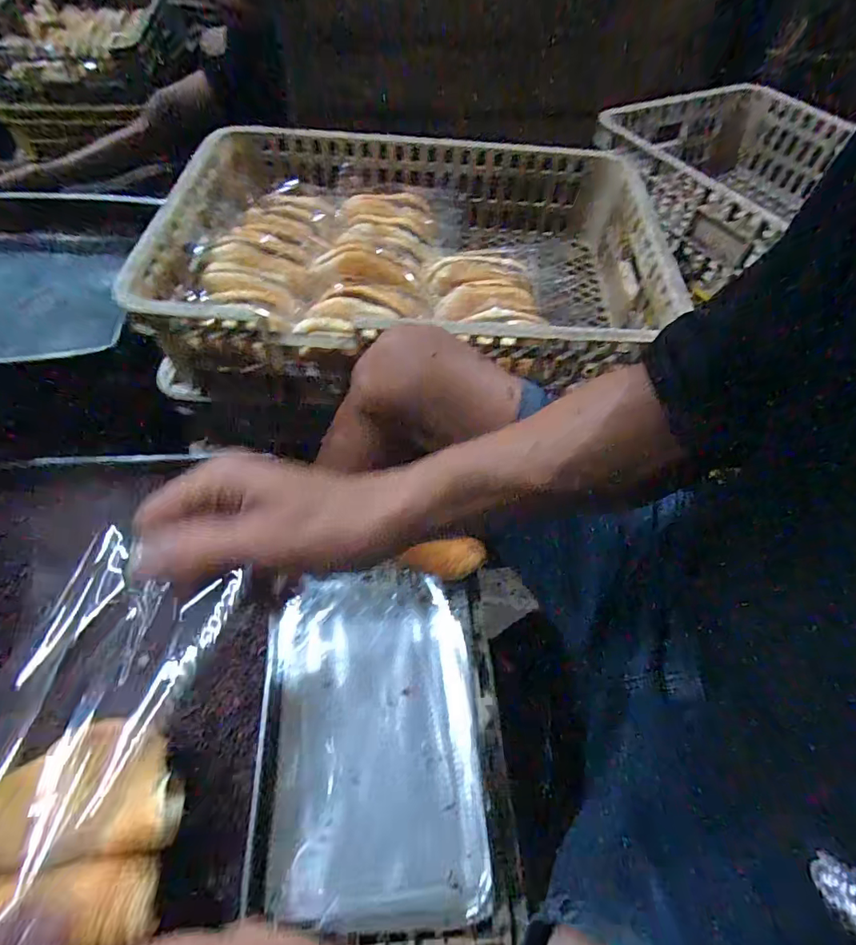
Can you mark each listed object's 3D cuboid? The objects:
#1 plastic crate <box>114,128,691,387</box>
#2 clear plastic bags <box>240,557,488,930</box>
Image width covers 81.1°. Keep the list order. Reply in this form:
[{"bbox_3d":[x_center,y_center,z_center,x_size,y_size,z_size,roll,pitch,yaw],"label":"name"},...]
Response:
[{"bbox_3d":[-0.004,-0.282,0.667,0.644,0.128,0.416,4,55,-2],"label":"plastic crate"},{"bbox_3d":[-0.048,0.210,0.424,0.175,0.025,0.260,0,55,-5],"label":"clear plastic bags"}]

